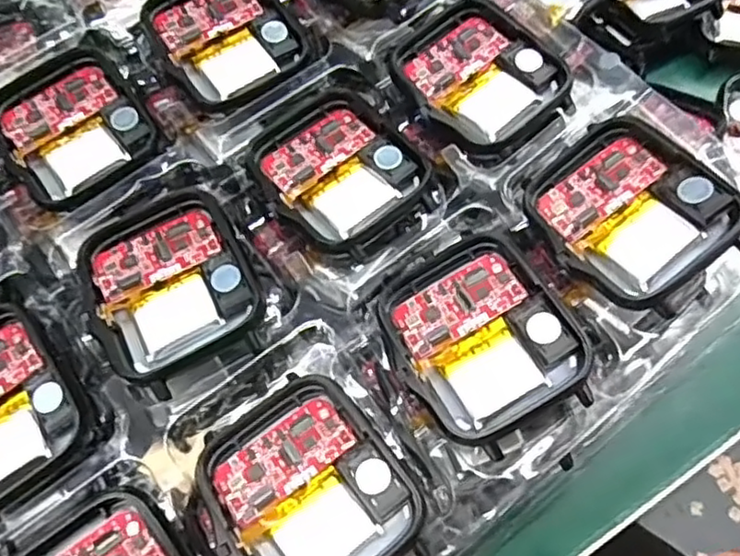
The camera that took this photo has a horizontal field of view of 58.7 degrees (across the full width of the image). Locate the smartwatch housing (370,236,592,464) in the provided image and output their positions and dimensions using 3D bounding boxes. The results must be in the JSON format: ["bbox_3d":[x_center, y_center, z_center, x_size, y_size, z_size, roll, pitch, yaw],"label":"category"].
[{"bbox_3d":[0.024,0.013,0.147,0.037,0.007,0.044,-30,72,-8],"label":"smartwatch housing"}]

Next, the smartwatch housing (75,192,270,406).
[{"bbox_3d":[-0.048,0.001,0.158,0.037,0.007,0.046,-27,71,-7],"label":"smartwatch housing"}]

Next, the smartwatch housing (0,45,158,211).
[{"bbox_3d":[-0.082,-0.043,0.181,0.037,0.007,0.045,-32,70,-11],"label":"smartwatch housing"}]

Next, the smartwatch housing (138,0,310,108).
[{"bbox_3d":[-0.043,-0.072,0.189,0.037,0.008,0.044,-31,70,-10],"label":"smartwatch housing"}]

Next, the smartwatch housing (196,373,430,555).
[{"bbox_3d":[-0.013,0.045,0.137,0.037,0.006,0.045,-38,73,-10],"label":"smartwatch housing"}]

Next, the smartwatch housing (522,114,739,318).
[{"bbox_3d":[0.061,-0.017,0.156,0.036,0.015,0.044,-31,72,-8],"label":"smartwatch housing"}]

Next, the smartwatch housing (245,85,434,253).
[{"bbox_3d":[-0.009,-0.030,0.171,0.038,0.005,0.043,-35,72,-9],"label":"smartwatch housing"}]

